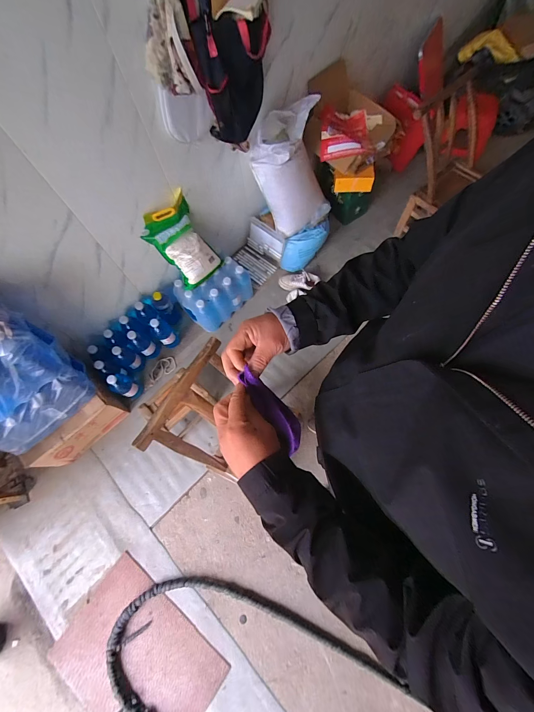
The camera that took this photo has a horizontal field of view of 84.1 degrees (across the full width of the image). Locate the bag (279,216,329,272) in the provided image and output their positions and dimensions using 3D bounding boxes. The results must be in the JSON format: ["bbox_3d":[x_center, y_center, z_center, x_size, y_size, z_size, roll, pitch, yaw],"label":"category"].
[{"bbox_3d":[0.228,-0.674,1.802,0.380,0.126,0.122,-40,65,25],"label":"bag"}]

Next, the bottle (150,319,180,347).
[{"bbox_3d":[-0.572,-0.129,1.668,0.102,0.280,0.078,-39,70,-10],"label":"bottle"}]

